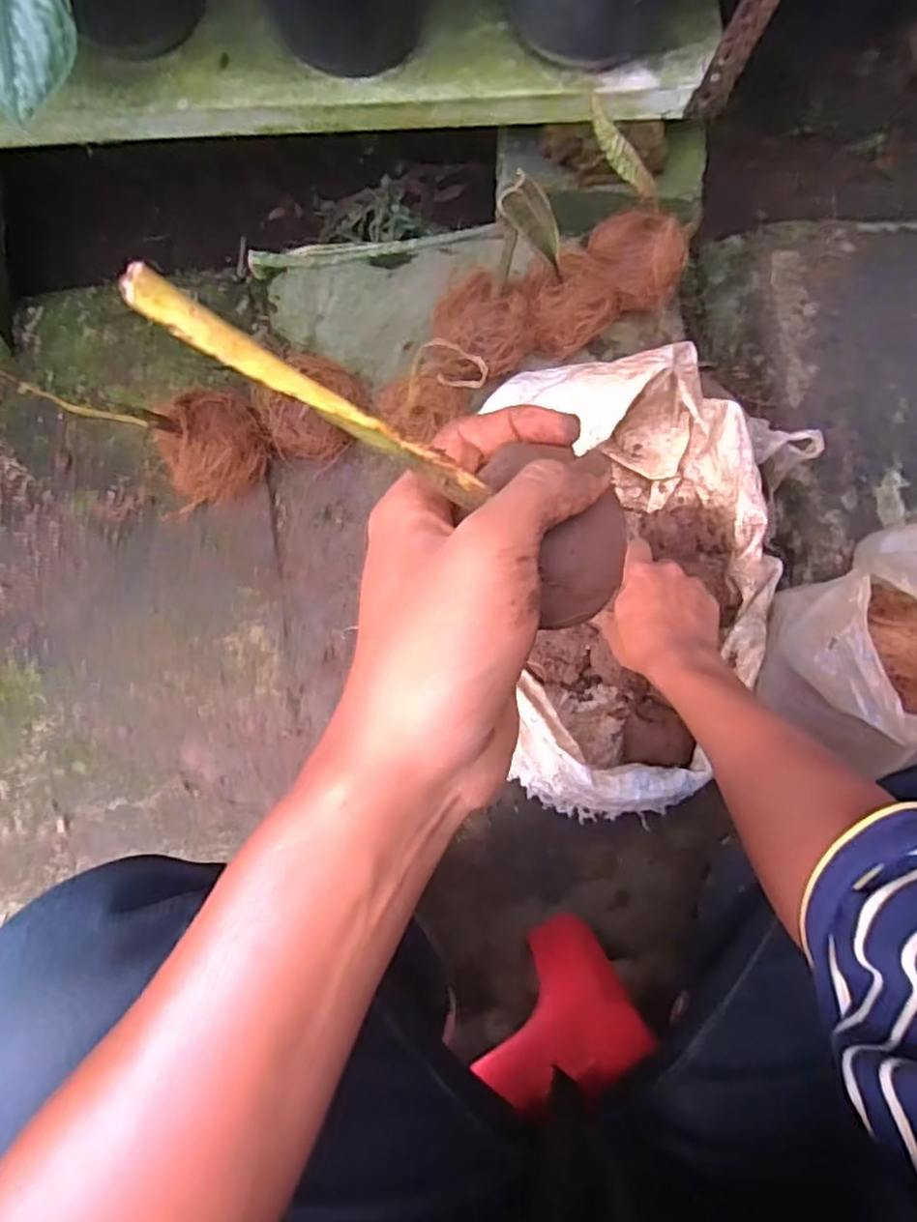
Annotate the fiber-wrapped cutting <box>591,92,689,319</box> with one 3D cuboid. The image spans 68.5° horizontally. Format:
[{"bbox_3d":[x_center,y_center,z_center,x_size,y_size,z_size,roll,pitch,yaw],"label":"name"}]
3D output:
[{"bbox_3d":[0.159,-0.382,0.646,0.080,0.204,0.065,-44,50,-4],"label":"fiber-wrapped cutting"}]

